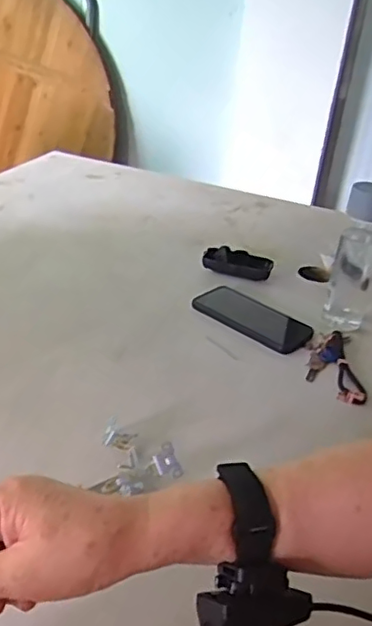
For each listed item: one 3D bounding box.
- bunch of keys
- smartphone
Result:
[{"bbox_3d":[0.190,0.063,0.766,0.065,0.014,0.157,9,29,3],"label":"bunch of keys"},{"bbox_3d":[0.095,0.005,0.852,0.173,0.010,0.083,28,35,32],"label":"smartphone"}]

